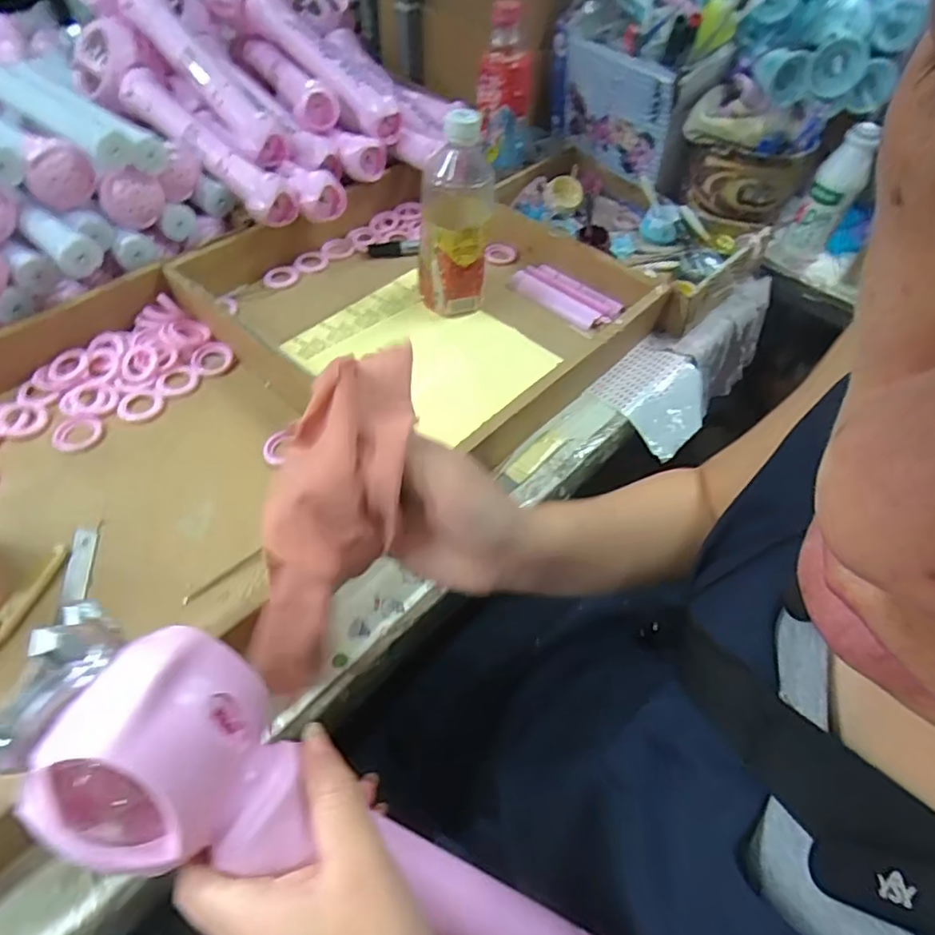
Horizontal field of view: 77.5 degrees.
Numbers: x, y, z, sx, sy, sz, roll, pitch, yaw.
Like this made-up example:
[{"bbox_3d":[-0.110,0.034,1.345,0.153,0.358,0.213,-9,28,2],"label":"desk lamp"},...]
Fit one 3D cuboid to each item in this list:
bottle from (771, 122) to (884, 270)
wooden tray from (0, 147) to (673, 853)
[{"bbox_3d":[0.414,-0.310,0.674,0.053,0.148,0.051,26,55,14],"label":"bottle"},{"bbox_3d":[-0.142,-0.089,0.535,0.875,0.077,0.387,-37,64,-28],"label":"wooden tray"}]

